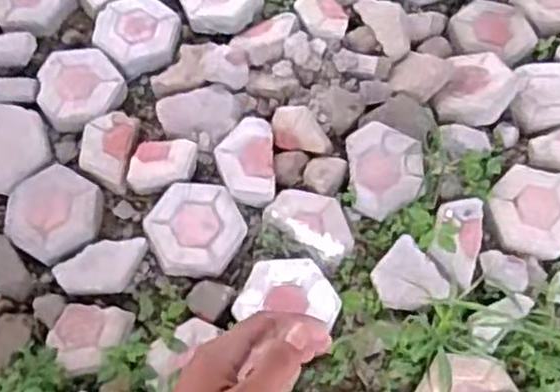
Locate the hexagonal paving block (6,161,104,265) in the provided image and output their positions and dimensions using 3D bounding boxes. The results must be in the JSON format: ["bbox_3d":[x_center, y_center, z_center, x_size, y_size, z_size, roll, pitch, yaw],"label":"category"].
[{"bbox_3d":[-0.499,0.029,1.580,0.211,0.065,0.203,27,67,13],"label":"hexagonal paving block"}]

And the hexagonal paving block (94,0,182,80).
[{"bbox_3d":[-0.352,-0.408,1.822,0.205,0.057,0.212,-40,72,-19],"label":"hexagonal paving block"}]

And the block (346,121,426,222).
[{"bbox_3d":[0.235,-0.067,1.625,0.158,0.058,0.227,-3,63,-1],"label":"block"}]

